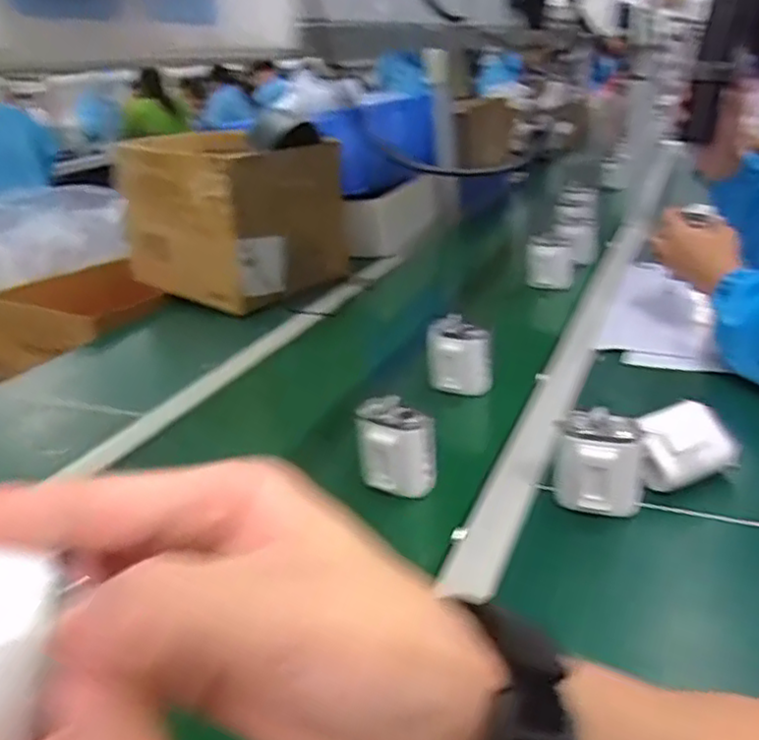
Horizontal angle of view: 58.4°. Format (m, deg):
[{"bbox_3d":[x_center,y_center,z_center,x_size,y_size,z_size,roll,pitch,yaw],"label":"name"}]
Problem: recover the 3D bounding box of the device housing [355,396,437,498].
[{"bbox_3d":[0.017,0.074,0.652,0.072,0.082,0.053,-3,24,3],"label":"device housing"}]

